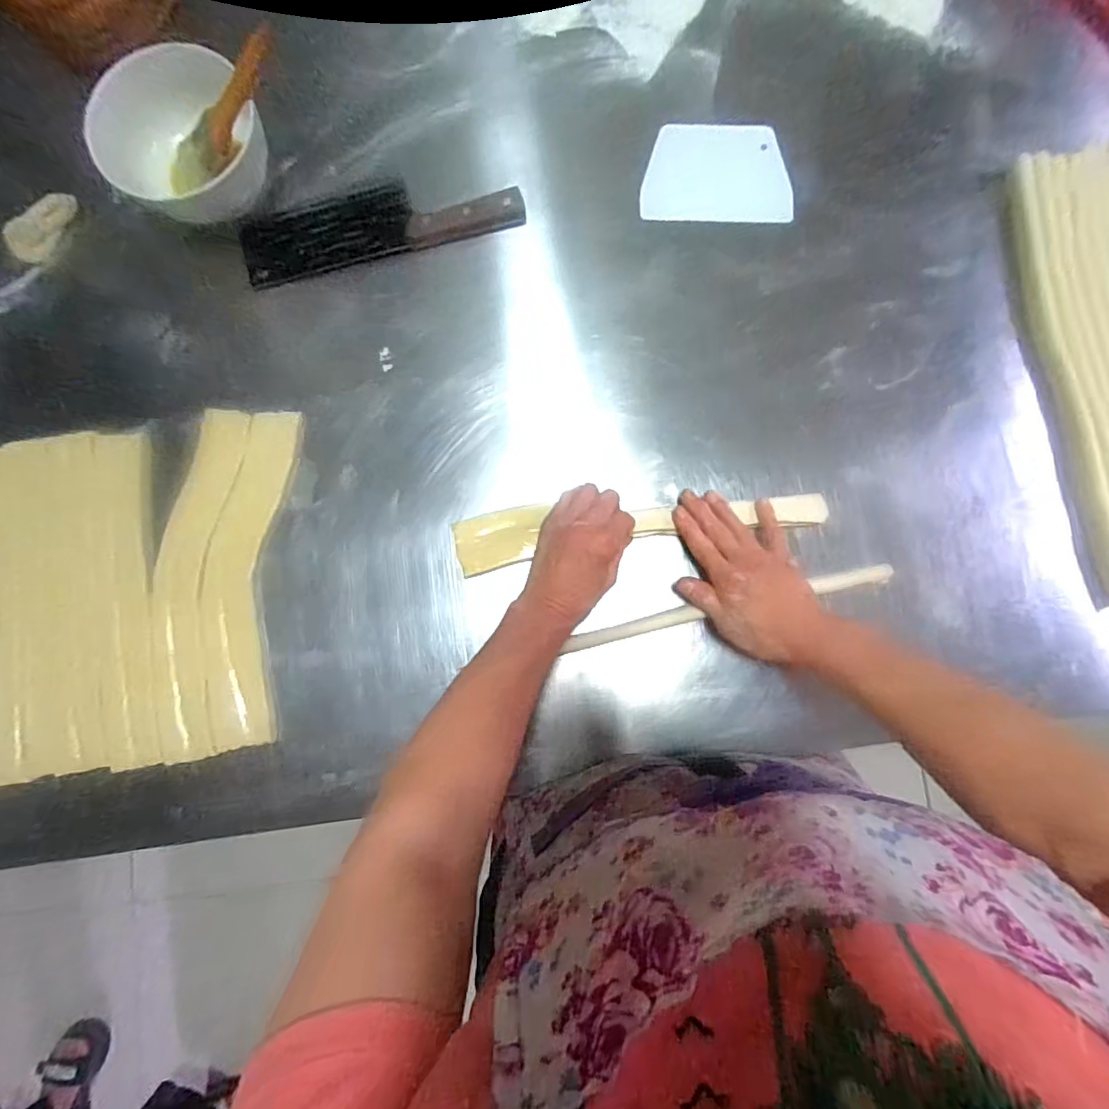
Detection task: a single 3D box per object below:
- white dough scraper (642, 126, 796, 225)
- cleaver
[{"bbox_3d":[0.161,-0.385,0.564,0.145,0.006,0.107,-3,84,1],"label":"white dough scraper"},{"bbox_3d":[-0.174,-0.337,0.558,0.276,0.024,0.079,-12,82,1],"label":"cleaver"}]

